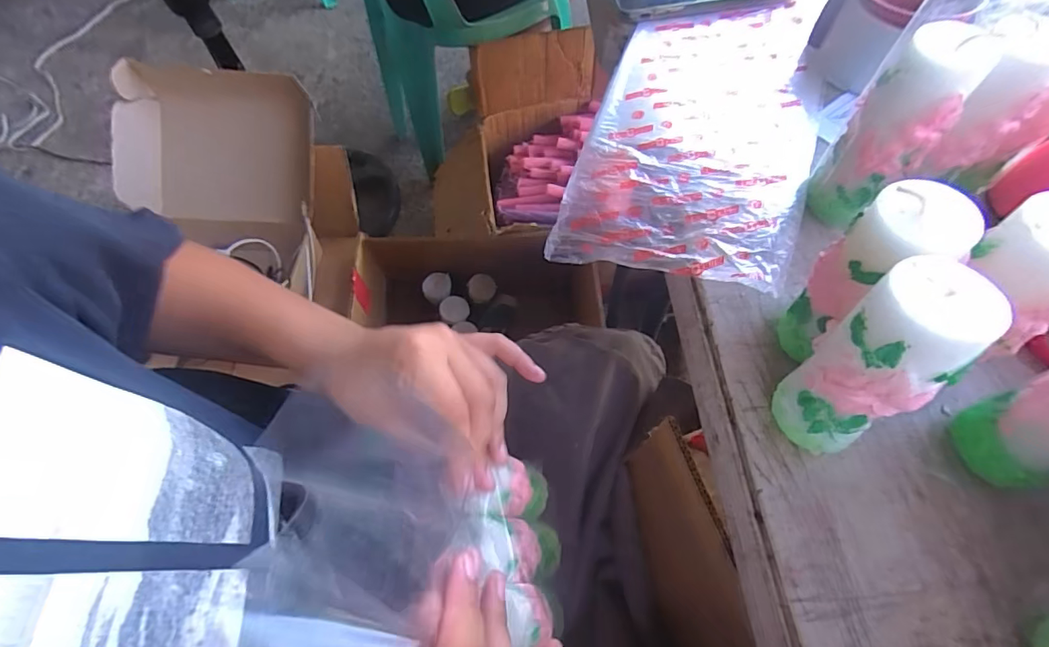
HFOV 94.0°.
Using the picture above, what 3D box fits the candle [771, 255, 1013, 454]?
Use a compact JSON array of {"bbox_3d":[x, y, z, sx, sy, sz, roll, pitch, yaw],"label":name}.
[{"bbox_3d":[0.145,0.021,0.212,0.038,0.112,0.041,-1,63,2],"label":"candle"}]

